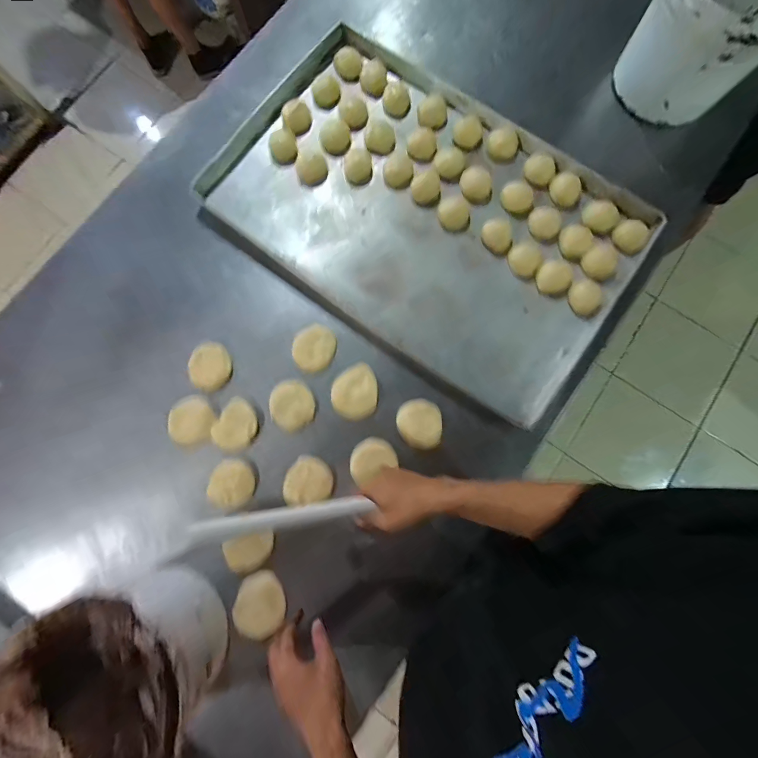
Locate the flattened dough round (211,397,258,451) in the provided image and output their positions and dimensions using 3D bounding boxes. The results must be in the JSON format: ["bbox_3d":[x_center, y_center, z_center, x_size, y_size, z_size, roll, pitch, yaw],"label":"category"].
[{"bbox_3d":[-0.233,0.075,0.547,0.061,0.010,0.080,26,83,5],"label":"flattened dough round"}]

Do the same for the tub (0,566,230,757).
[{"bbox_3d":[-0.320,0.381,0.425,0.216,0.160,0.207,0,82,1],"label":"tub"}]

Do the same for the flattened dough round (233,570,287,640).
[{"bbox_3d":[-0.183,0.346,0.510,0.082,0.006,0.086,0,82,1],"label":"flattened dough round"}]

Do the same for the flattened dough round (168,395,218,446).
[{"bbox_3d":[-0.314,0.070,0.562,0.069,0.022,0.079,11,82,3],"label":"flattened dough round"}]

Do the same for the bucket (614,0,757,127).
[{"bbox_3d":[0.567,-0.596,0.560,0.255,0.164,0.206,-39,83,-5],"label":"bucket"}]

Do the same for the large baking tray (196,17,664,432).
[{"bbox_3d":[0.078,-0.295,0.593,0.718,0.046,0.455,37,84,6],"label":"large baking tray"}]

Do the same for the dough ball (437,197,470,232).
[{"bbox_3d":[0.131,-0.291,0.592,0.058,0.022,0.054,0,82,1],"label":"dough ball"}]

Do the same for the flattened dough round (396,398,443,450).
[{"bbox_3d":[0.066,0.072,0.532,0.069,0.011,0.079,-10,81,0],"label":"flattened dough round"}]

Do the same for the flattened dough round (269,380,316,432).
[{"bbox_3d":[-0.143,0.042,0.545,0.068,0.019,0.075,-28,82,-3],"label":"flattened dough round"}]

